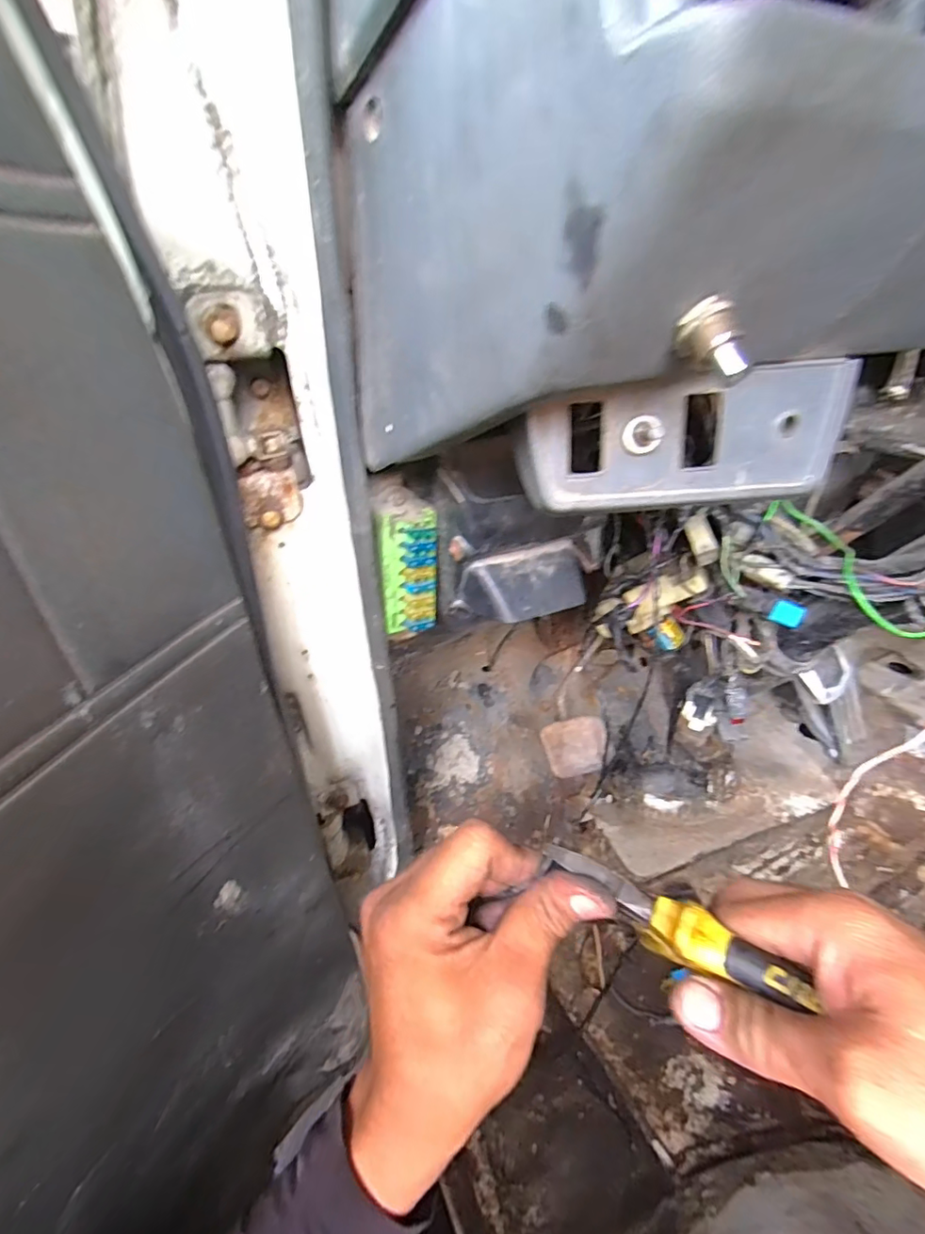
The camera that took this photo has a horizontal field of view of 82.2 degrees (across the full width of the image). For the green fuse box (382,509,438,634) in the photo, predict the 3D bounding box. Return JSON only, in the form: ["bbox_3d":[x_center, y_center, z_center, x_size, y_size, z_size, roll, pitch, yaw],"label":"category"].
[{"bbox_3d":[-0.036,-0.030,0.365,0.038,0.081,0.026,-3,30,0],"label":"green fuse box"}]

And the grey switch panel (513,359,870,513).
[{"bbox_3d":[0.095,-0.076,0.228,0.138,0.052,0.015,-4,30,-2],"label":"grey switch panel"}]

